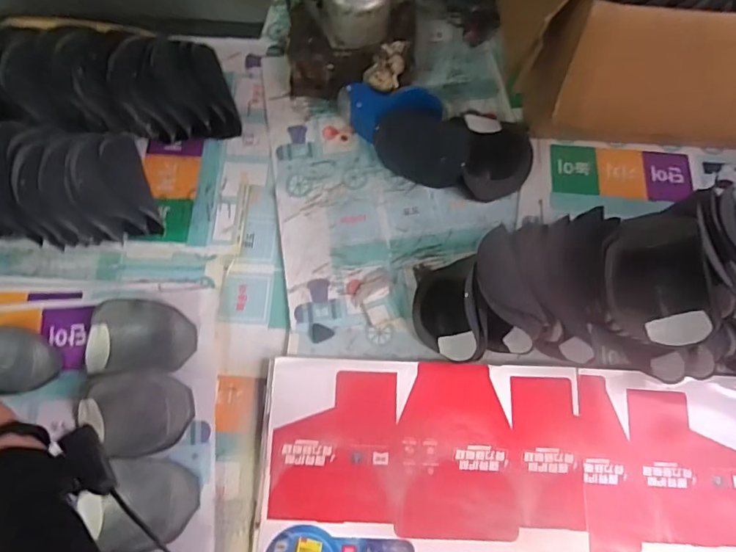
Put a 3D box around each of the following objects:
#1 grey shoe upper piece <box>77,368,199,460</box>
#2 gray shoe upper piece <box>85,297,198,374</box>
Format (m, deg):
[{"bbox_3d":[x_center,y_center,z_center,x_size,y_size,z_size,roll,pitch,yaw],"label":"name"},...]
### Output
[{"bbox_3d":[-0.291,0.170,0.632,0.138,0.033,0.098,-5,70,-2],"label":"grey shoe upper piece"},{"bbox_3d":[-0.293,0.078,0.661,0.135,0.039,0.093,0,70,0],"label":"gray shoe upper piece"}]

